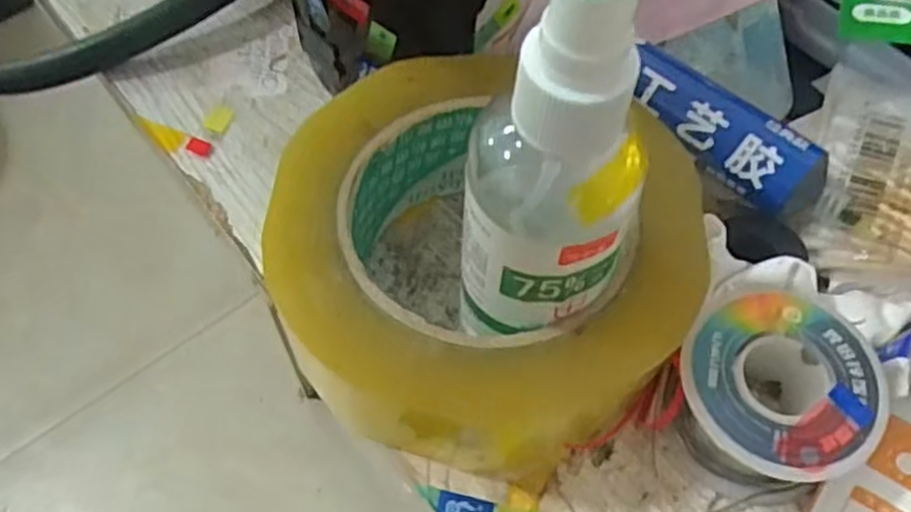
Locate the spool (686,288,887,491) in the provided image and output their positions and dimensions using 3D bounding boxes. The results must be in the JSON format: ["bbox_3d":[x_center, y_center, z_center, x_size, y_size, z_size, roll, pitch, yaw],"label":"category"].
[{"bbox_3d":[0.088,0.041,0.215,0.053,0.034,0.052,1,60,-1],"label":"spool"}]

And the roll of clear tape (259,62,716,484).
[{"bbox_3d":[0.009,0.002,0.228,0.117,0.048,0.112,1,60,-1],"label":"roll of clear tape"}]

